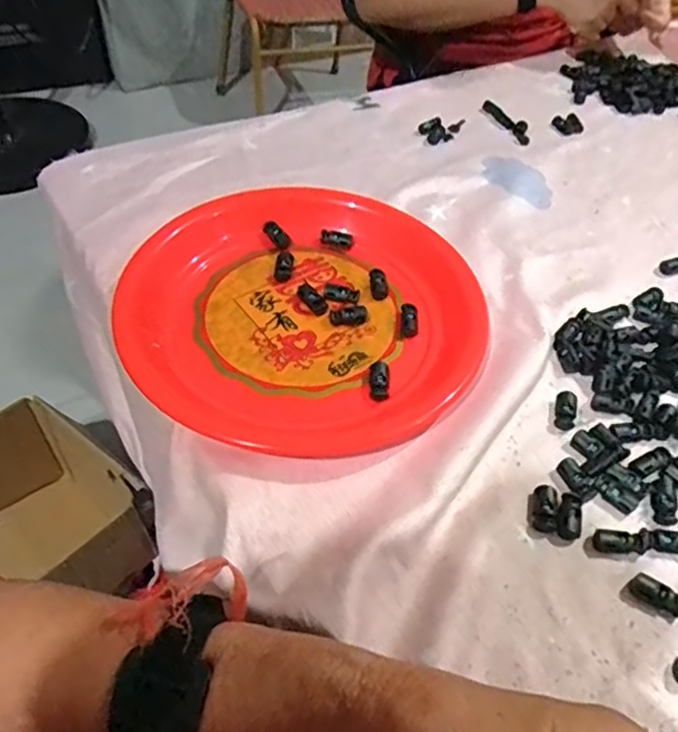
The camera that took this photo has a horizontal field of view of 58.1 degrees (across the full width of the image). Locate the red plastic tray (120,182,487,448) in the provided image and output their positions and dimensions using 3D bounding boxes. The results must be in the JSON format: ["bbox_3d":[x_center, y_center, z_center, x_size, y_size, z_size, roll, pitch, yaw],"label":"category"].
[{"bbox_3d":[-0.026,-0.049,0.460,0.260,0.035,0.253,-3,50,-4],"label":"red plastic tray"}]

